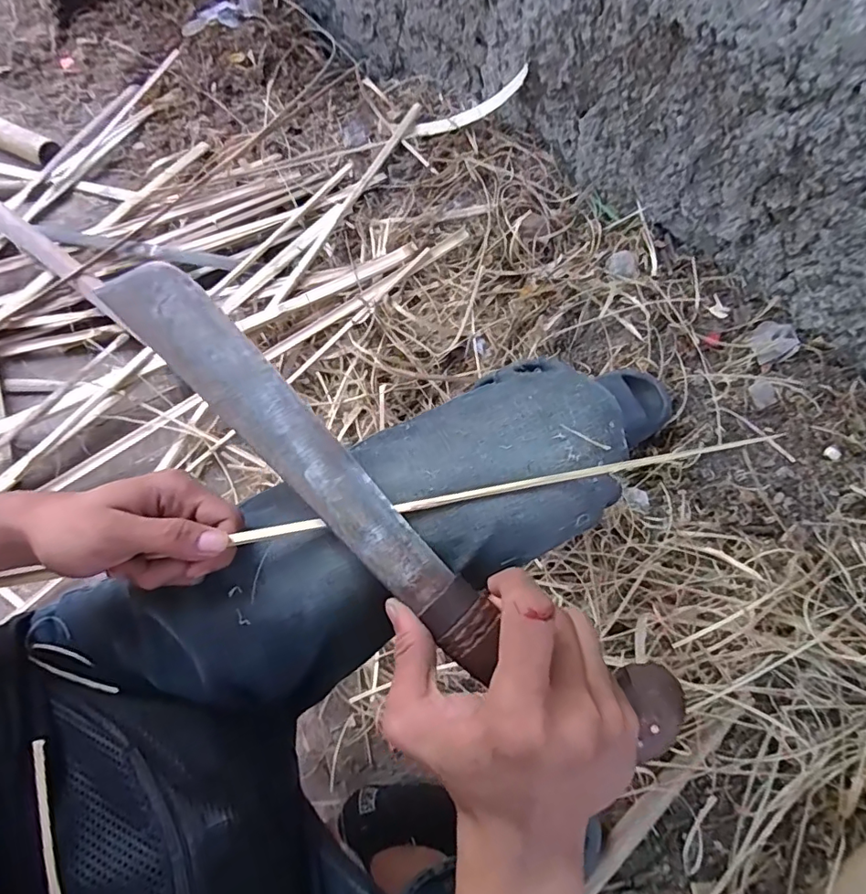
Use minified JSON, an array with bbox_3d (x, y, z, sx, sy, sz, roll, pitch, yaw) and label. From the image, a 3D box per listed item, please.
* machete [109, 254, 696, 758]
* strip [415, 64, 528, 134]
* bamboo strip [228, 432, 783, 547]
[{"bbox_3d":[-0.036,0.026,0.291,0.391,0.019,0.060,41,71,8],"label":"machete"},{"bbox_3d":[0.074,-0.648,0.994,0.244,0.050,0.045,-9,62,30],"label":"strip"},{"bbox_3d":[0.027,0.026,0.286,0.295,0.005,0.007,-12,66,10],"label":"bamboo strip"}]

